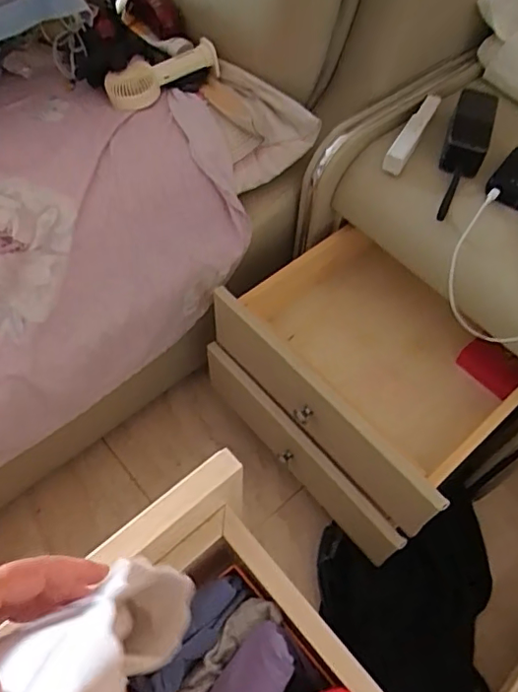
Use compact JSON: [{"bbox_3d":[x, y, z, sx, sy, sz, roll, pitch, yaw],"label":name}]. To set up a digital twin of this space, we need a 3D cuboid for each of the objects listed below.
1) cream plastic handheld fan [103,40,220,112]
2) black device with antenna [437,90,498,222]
[{"bbox_3d":[-0.146,-0.407,0.828,0.172,0.046,0.058,-31,64,-19],"label":"cream plastic handheld fan"},{"bbox_3d":[0.277,-0.259,0.745,0.053,0.041,0.198,18,78,9],"label":"black device with antenna"}]

